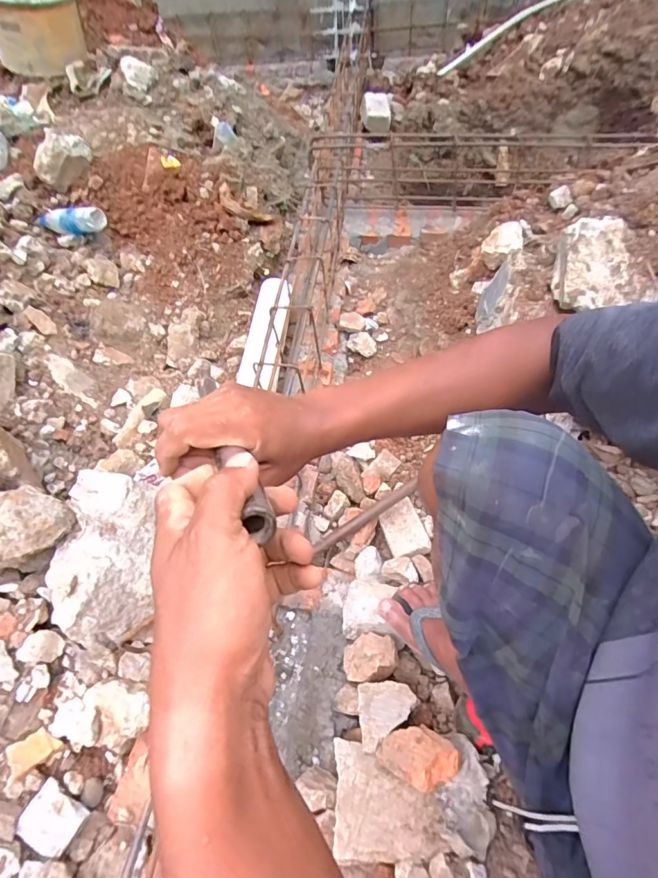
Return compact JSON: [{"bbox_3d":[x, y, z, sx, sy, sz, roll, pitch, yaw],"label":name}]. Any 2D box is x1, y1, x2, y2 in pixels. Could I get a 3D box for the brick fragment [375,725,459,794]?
[{"bbox_3d":[0.115,0.406,0.563,0.091,0.035,0.064,25,62,20],"label":"brick fragment"}]

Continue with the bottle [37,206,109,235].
[{"bbox_3d":[-0.648,-0.552,1.101,0.181,0.052,0.054,6,57,9],"label":"bottle"}]

